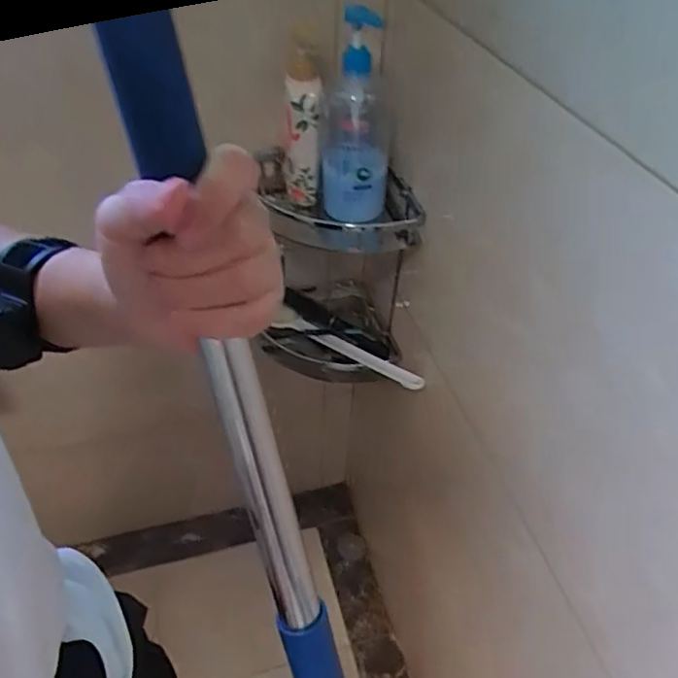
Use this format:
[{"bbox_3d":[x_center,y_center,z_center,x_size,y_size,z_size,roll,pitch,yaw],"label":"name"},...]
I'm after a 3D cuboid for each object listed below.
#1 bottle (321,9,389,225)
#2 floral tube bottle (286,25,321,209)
[{"bbox_3d":[0.021,-0.251,0.701,0.080,0.254,0.096,3,45,1],"label":"bottle"},{"bbox_3d":[-0.045,-0.255,0.715,0.049,0.203,0.050,0,45,-3],"label":"floral tube bottle"}]

